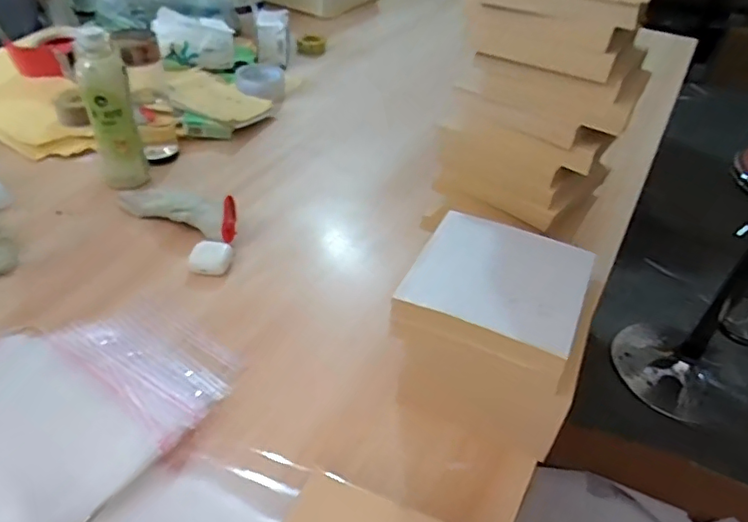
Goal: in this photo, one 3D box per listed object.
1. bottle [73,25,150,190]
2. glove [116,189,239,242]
[{"bbox_3d":[-0.361,-0.204,0.766,0.062,0.208,0.066,-15,43,-22],"label":"bottle"},{"bbox_3d":[-0.259,-0.074,0.751,0.191,0.040,0.064,20,42,18],"label":"glove"}]

